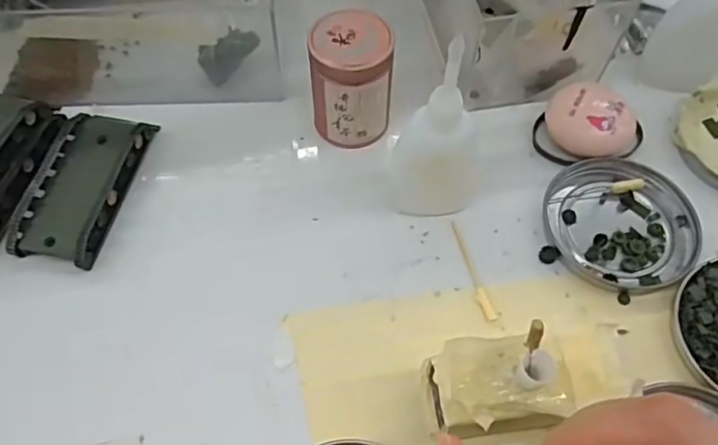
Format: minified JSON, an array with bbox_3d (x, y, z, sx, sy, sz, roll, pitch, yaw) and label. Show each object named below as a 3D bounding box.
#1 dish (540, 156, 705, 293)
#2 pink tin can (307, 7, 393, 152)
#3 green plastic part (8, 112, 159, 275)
[{"bbox_3d":[0.140,-0.001,0.322,0.076,0.009,0.077,0,59,0],"label":"dish"},{"bbox_3d":[-0.003,-0.077,0.335,0.042,0.065,0.044,0,59,0],"label":"pink tin can"},{"bbox_3d":[-0.151,-0.021,0.328,0.046,0.018,0.090,10,59,6],"label":"green plastic part"}]

